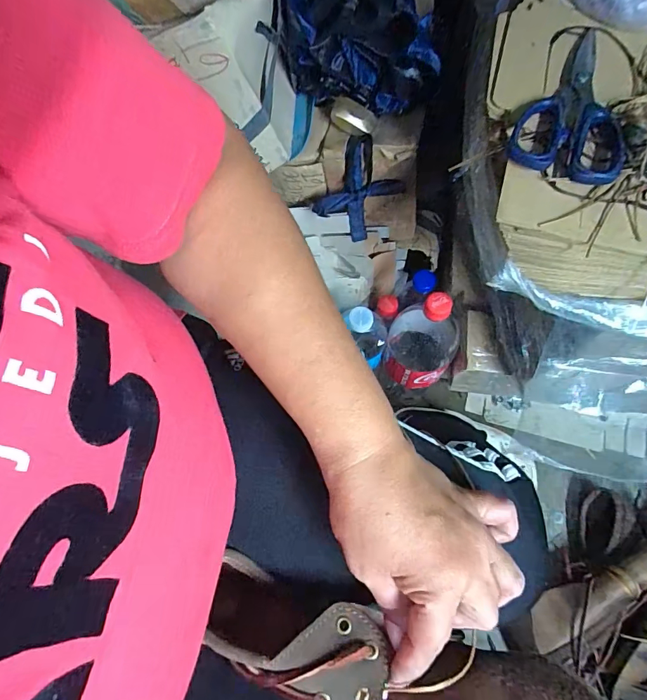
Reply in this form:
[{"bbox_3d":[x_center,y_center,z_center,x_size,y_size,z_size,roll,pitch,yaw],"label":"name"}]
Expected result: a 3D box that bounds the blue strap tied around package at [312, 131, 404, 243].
[{"bbox_3d":[0.044,-0.191,0.505,0.081,0.112,0.031,23,44,-23],"label":"blue strap tied around package"}]

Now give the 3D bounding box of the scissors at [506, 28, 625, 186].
[{"bbox_3d":[0.218,-0.198,0.339,0.083,0.008,0.162,32,72,15],"label":"scissors"}]

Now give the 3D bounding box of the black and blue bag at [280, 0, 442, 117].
[{"bbox_3d":[0.040,-0.326,0.446,0.163,0.121,0.053,7,68,6],"label":"black and blue bag"}]

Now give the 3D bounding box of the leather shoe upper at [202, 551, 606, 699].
[{"bbox_3d":[0.041,0.193,0.242,0.241,0.061,0.062,15,69,11],"label":"leather shoe upper"}]

